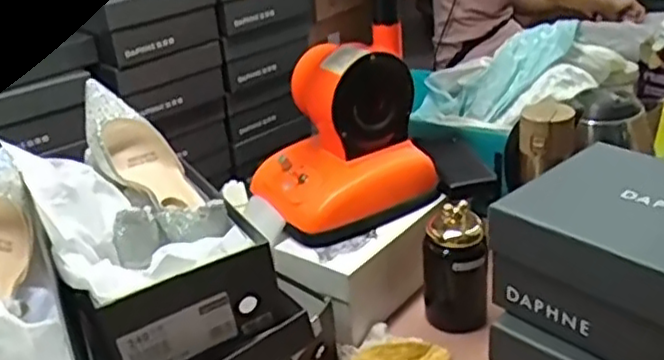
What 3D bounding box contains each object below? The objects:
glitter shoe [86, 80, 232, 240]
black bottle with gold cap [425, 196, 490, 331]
[{"bbox_3d":[-0.186,-0.015,0.732,0.081,0.072,0.261,-24,47,-32],"label":"glitter shoe"},{"bbox_3d":[0.151,0.117,0.836,0.073,0.163,0.060,-4,28,2],"label":"black bottle with gold cap"}]

